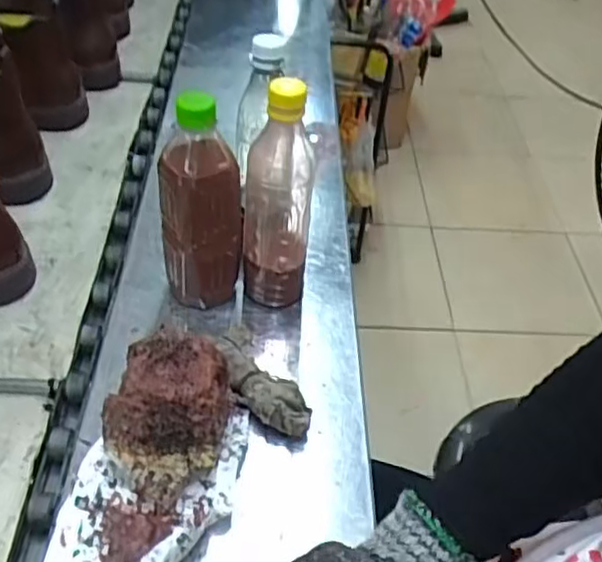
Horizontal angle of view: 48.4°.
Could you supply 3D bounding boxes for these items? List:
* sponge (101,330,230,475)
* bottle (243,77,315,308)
[{"bbox_3d":[-0.097,0.094,0.494,0.082,0.083,0.085,5,45,-2],"label":"sponge"},{"bbox_3d":[-0.020,-0.068,0.579,0.057,0.216,0.050,4,45,-3],"label":"bottle"}]

